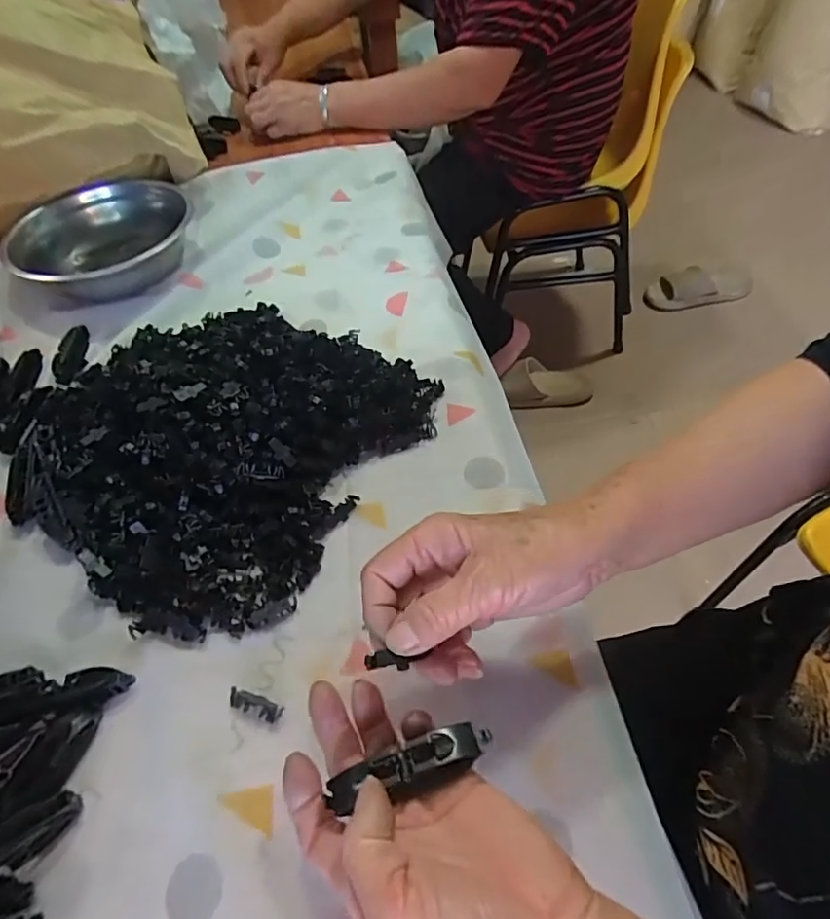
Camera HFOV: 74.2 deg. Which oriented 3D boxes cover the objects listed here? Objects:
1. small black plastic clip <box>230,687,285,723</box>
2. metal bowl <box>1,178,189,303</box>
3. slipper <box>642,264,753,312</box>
[{"bbox_3d":[-0.098,0.150,0.337,0.036,0.004,0.011,14,54,15],"label":"small black plastic clip"},{"bbox_3d":[-0.364,-0.260,0.648,0.190,0.054,0.190,-2,52,3],"label":"metal bowl"},{"bbox_3d":[0.753,-0.454,1.449,0.289,0.084,0.103,-13,52,-6],"label":"slipper"}]

